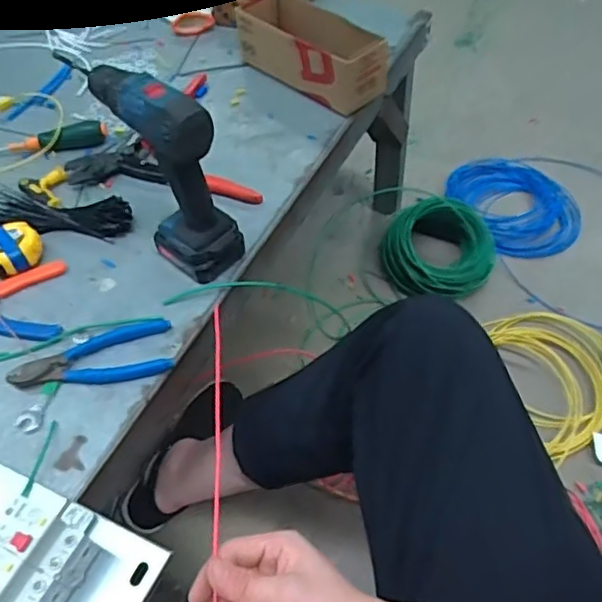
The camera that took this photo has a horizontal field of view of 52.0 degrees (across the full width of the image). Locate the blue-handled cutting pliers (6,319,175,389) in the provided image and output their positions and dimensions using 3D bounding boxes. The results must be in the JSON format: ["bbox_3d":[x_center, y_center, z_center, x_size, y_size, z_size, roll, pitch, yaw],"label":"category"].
[{"bbox_3d":[-0.215,0.060,0.636,0.160,0.019,0.061,-9,53,-3],"label":"blue-handled cutting pliers"}]

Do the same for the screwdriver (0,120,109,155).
[{"bbox_3d":[-0.387,-0.217,0.863,0.229,0.037,0.032,-8,53,-2],"label":"screwdriver"}]

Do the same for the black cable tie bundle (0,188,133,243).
[{"bbox_3d":[-0.305,-0.106,0.756,0.193,0.034,0.049,2,53,6],"label":"black cable tie bundle"}]

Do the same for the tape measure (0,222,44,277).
[{"bbox_3d":[-0.345,-0.059,0.726,0.081,0.037,0.076,-2,53,3],"label":"tape measure"}]

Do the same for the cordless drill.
[{"bbox_3d":[-0.146,-0.136,0.657,0.152,0.220,0.067,33,62,26],"label":"cordless drill"}]

